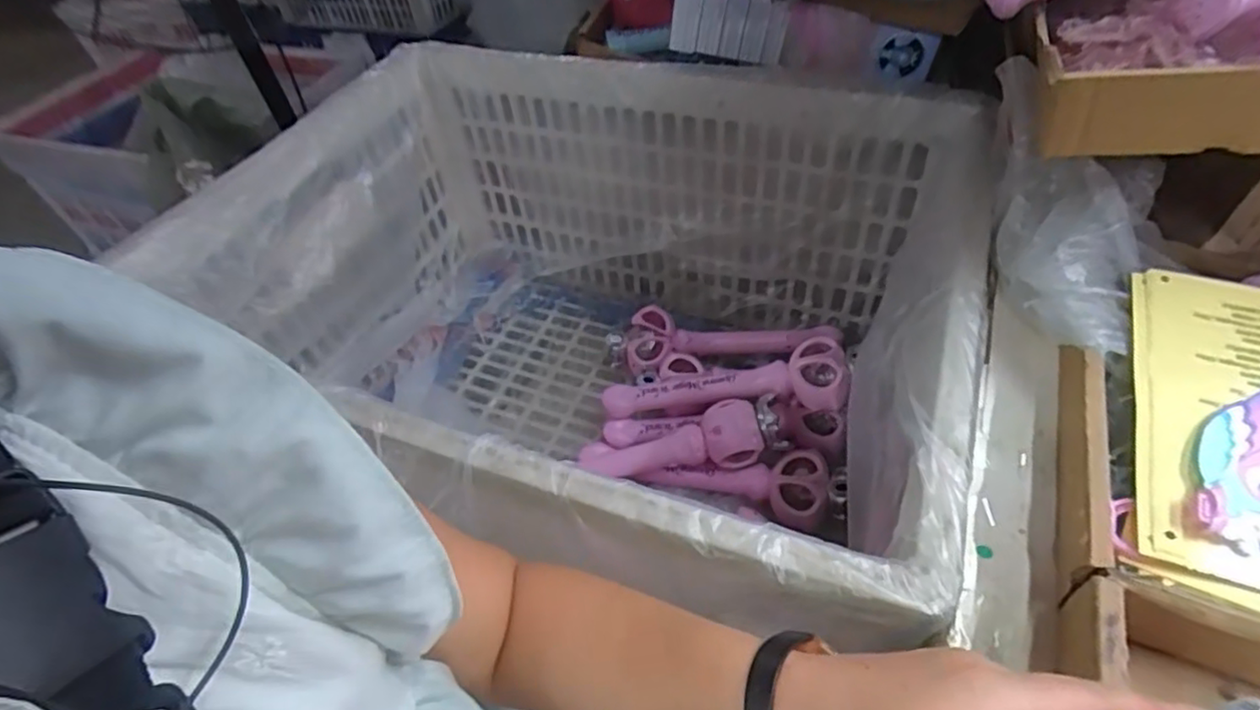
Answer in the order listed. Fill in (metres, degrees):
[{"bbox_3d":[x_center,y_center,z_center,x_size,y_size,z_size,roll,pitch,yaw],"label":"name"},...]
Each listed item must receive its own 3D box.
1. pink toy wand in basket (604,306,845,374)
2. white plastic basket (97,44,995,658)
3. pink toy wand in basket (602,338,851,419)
[{"bbox_3d":[0.152,-0.021,1.023,0.366,0.077,0.107,-5,47,2],"label":"pink toy wand in basket"},{"bbox_3d":[-0.042,-0.027,0.802,0.780,0.424,0.618,15,51,20],"label":"white plastic basket"},{"bbox_3d":[0.125,0.047,0.900,0.343,0.069,0.068,-9,45,18],"label":"pink toy wand in basket"}]

